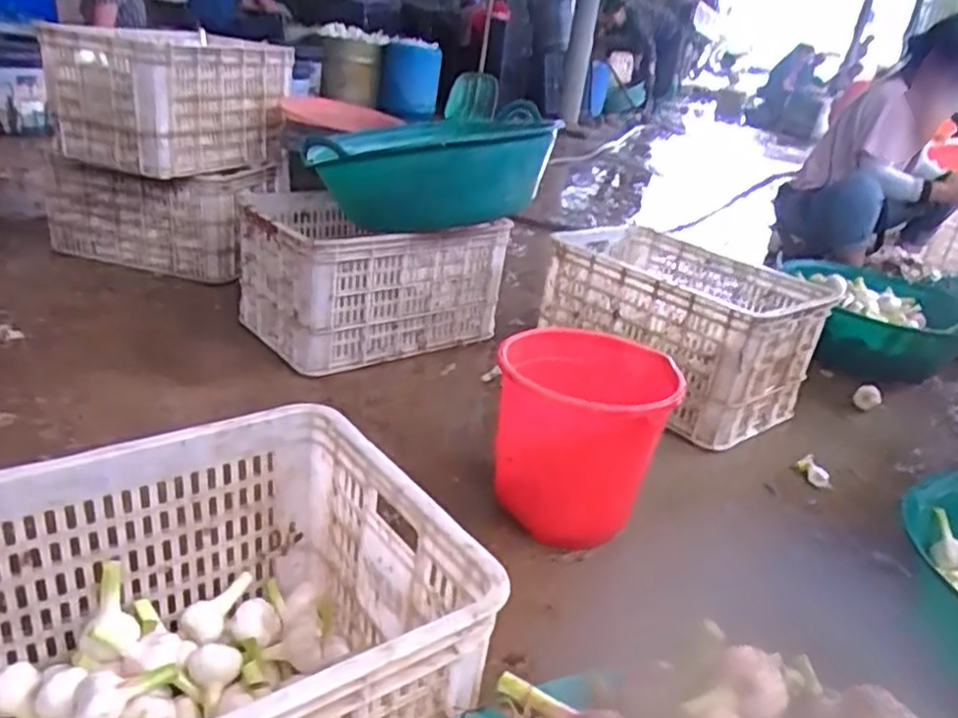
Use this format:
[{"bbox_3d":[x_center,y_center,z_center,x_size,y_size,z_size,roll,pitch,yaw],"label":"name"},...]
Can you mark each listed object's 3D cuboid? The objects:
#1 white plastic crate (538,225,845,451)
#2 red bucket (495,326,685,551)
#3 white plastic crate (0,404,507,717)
[{"bbox_3d":[0.436,-0.081,1.627,0.549,0.269,0.413,26,32,33],"label":"white plastic crate"},{"bbox_3d":[0.158,0.115,1.128,0.257,0.235,0.277,6,27,-3],"label":"red bucket"},{"bbox_3d":[-0.294,0.268,0.603,0.525,0.244,0.364,-14,34,-36],"label":"white plastic crate"}]

